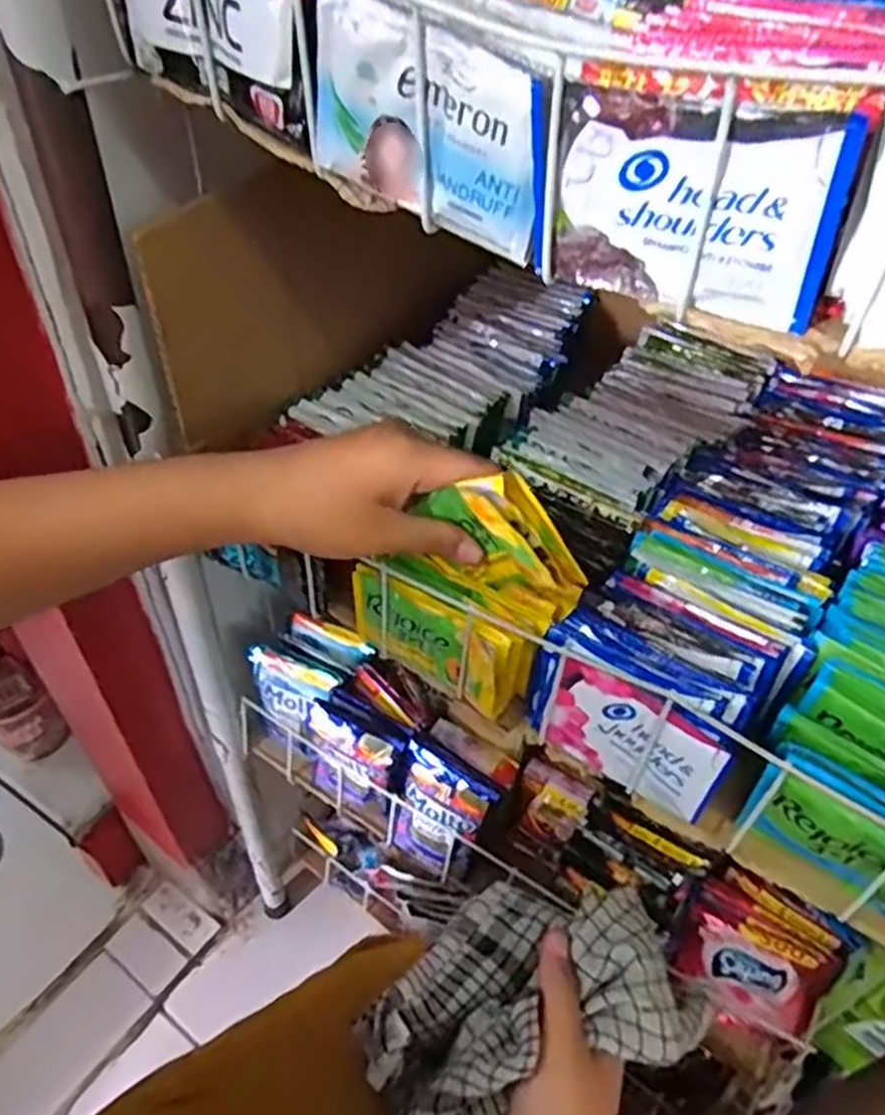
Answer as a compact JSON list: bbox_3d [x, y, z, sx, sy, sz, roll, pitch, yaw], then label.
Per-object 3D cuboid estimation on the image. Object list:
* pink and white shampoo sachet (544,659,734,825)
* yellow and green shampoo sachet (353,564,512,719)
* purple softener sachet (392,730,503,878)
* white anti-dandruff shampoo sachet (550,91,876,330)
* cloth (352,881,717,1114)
[{"bbox_3d":[0.091,0.089,0.361,0.080,0.061,0.013,29,50,23],"label":"pink and white shampoo sachet"},{"bbox_3d":[-0.008,0.045,0.403,0.090,0.065,0.009,25,49,20],"label":"yellow and green shampoo sachet"},{"bbox_3d":[-0.005,0.193,0.577,0.071,0.121,0.033,31,39,13],"label":"purple softener sachet"},{"bbox_3d":[0.073,-0.103,0.227,0.082,0.062,0.005,21,58,22],"label":"white anti-dandruff shampoo sachet"},{"bbox_3d":[0.040,0.229,0.393,0.162,0.067,0.110,-16,48,-19],"label":"cloth"}]

